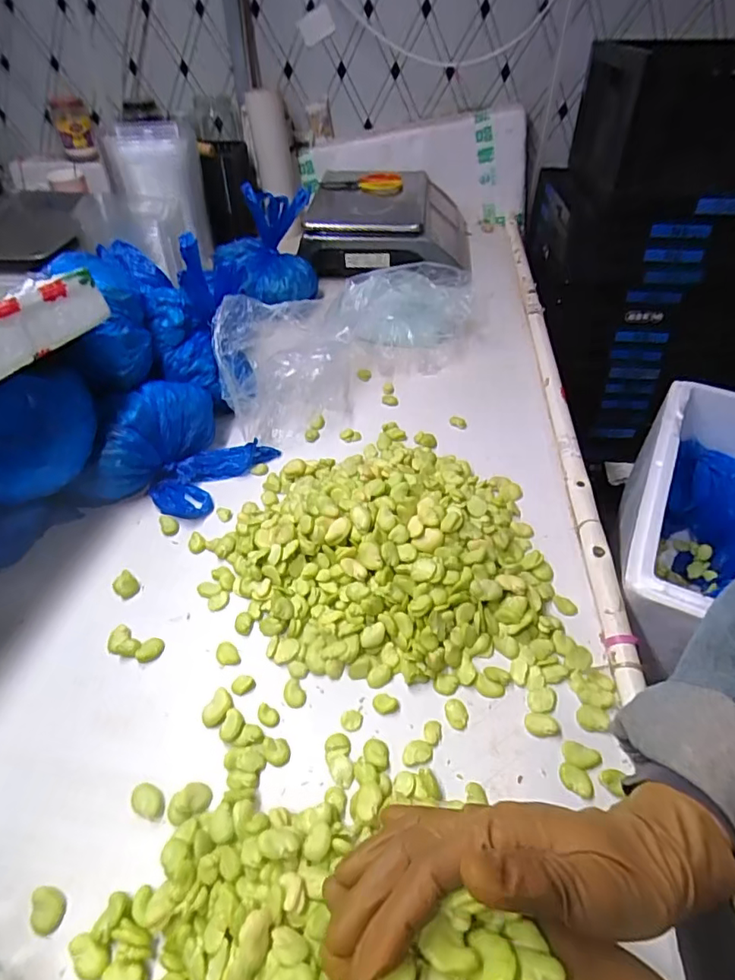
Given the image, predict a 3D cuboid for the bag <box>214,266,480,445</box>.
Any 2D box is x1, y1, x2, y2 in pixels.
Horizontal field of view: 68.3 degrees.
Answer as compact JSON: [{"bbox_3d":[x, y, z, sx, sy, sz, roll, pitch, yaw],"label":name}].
[{"bbox_3d":[-0.004,-0.240,0.808,0.496,0.165,0.123,-32,53,-27],"label":"bag"}]

